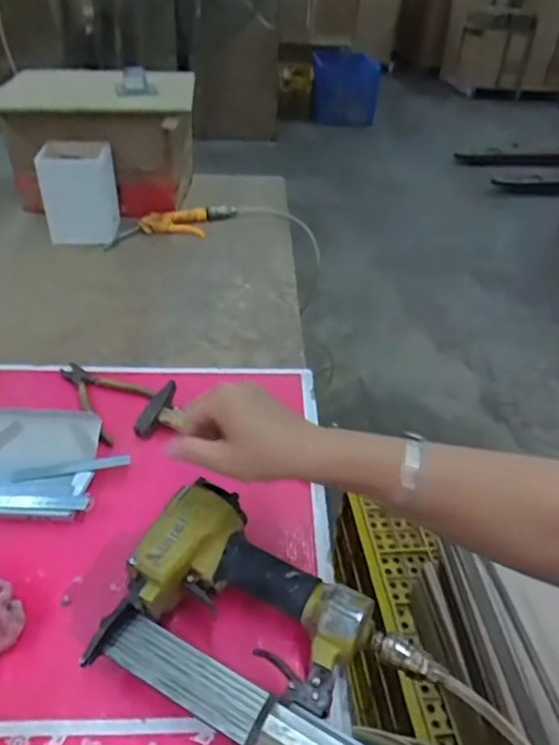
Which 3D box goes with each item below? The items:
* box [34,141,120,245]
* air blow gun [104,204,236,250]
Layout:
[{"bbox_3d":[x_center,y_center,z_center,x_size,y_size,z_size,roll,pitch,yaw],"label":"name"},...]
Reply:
[{"bbox_3d":[-0.353,-0.324,0.994,0.116,0.144,0.115,-5,38,-9],"label":"box"},{"bbox_3d":[-0.196,-0.281,1.040,0.253,0.029,0.096,-12,40,-17],"label":"air blow gun"}]

